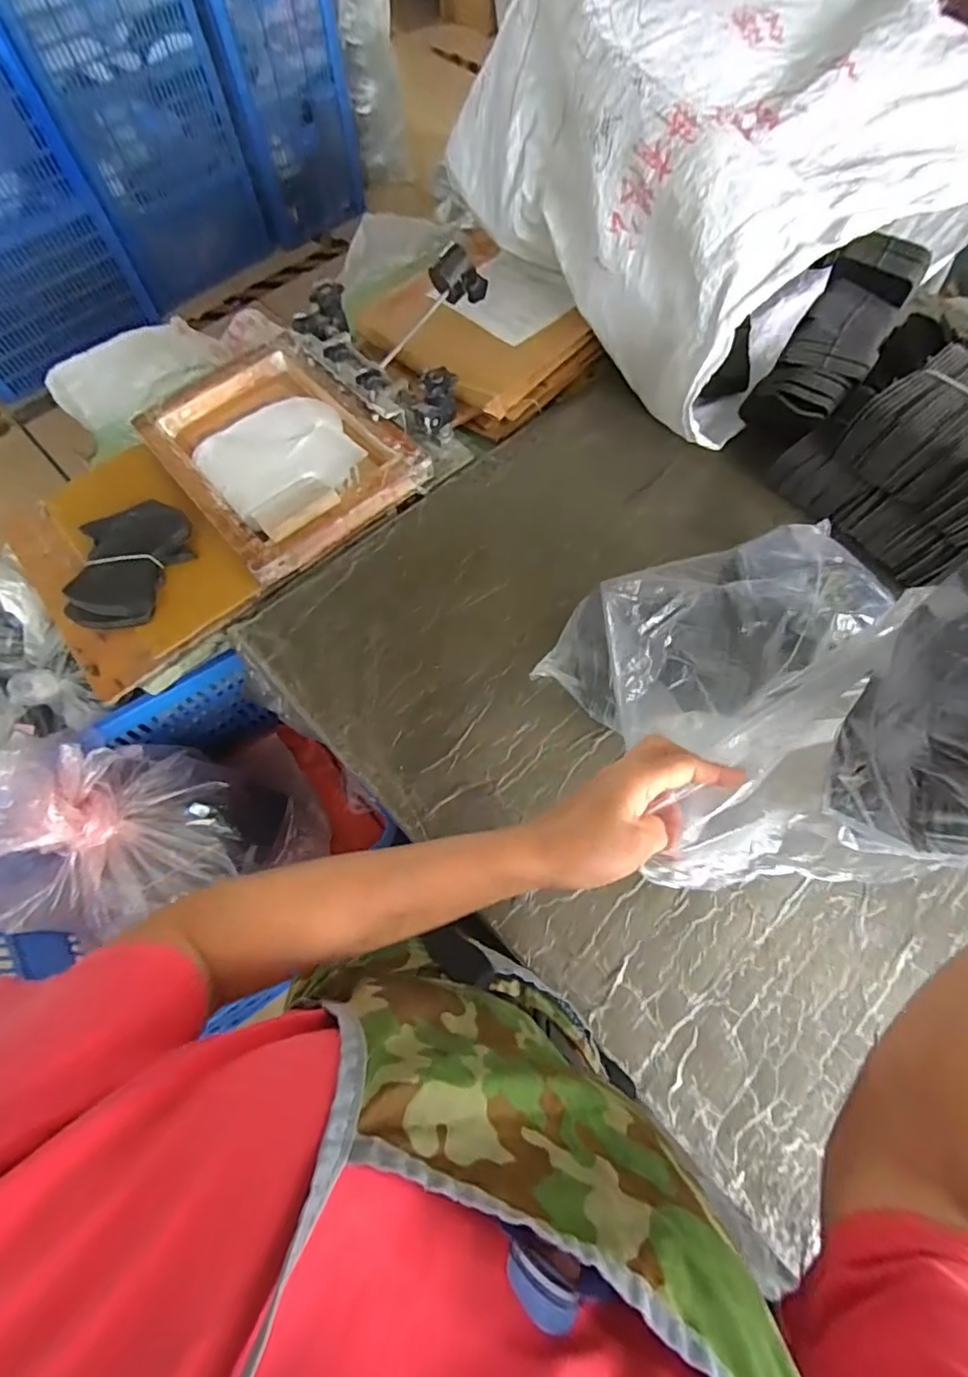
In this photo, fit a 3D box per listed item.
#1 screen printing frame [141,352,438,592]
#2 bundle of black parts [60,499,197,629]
[{"bbox_3d":[-0.287,-0.340,0.749,0.272,0.044,0.361,-38,71,-15],"label":"screen printing frame"},{"bbox_3d":[-0.459,-0.160,0.695,0.126,0.034,0.170,5,66,3],"label":"bundle of black parts"}]

